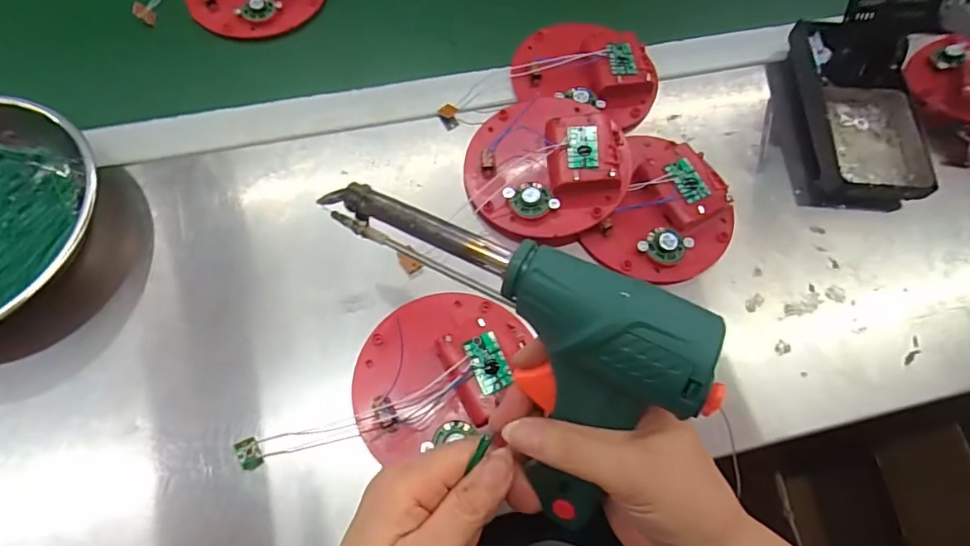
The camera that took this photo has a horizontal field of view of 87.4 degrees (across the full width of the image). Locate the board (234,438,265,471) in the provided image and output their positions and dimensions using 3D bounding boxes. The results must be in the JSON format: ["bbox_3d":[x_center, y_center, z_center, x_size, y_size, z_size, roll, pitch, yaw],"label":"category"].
[{"bbox_3d":[-0.142,0.109,0.307,0.012,0.004,0.018,-22,72,-38],"label":"board"}]

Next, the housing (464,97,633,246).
[{"bbox_3d":[0.047,-0.088,0.379,0.117,0.030,0.128,8,67,1],"label":"housing"}]

